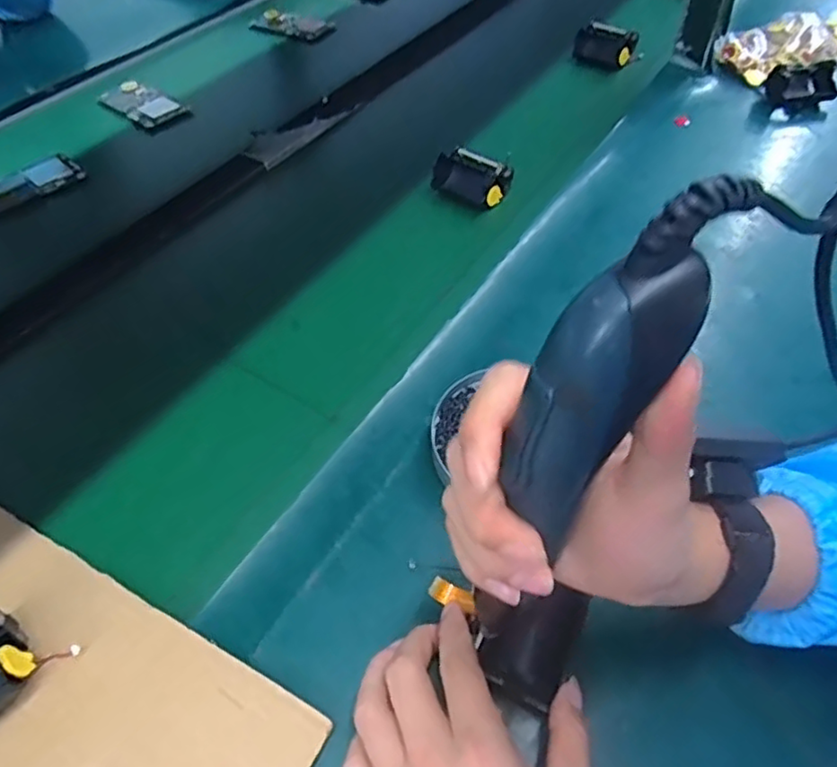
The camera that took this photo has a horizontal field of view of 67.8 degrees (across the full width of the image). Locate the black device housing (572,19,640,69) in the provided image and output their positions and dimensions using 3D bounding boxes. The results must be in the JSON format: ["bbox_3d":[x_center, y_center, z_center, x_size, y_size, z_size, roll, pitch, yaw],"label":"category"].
[{"bbox_3d":[0.255,-0.465,0.853,0.087,0.040,0.043,23,54,19],"label":"black device housing"}]

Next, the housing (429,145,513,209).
[{"bbox_3d":[0.057,-0.215,0.644,0.074,0.029,0.050,23,54,20],"label":"housing"}]

